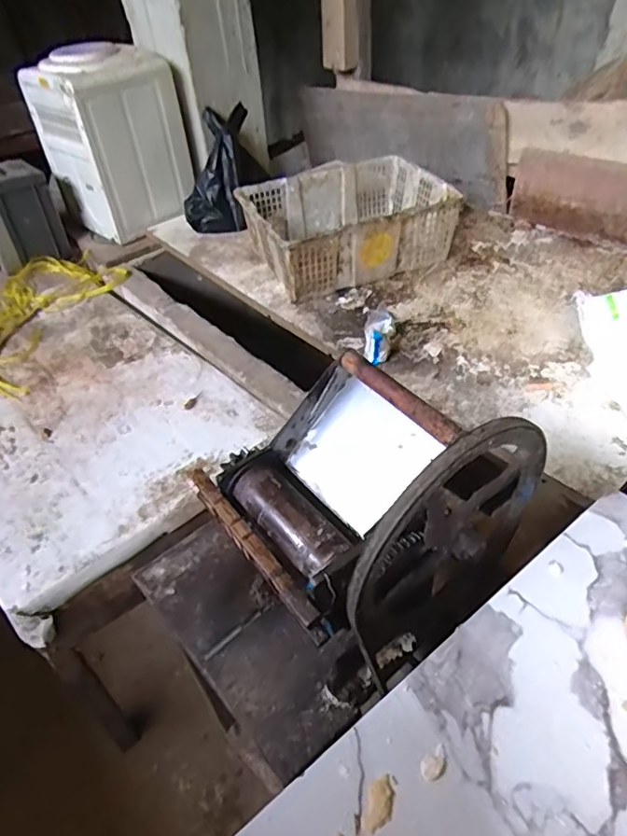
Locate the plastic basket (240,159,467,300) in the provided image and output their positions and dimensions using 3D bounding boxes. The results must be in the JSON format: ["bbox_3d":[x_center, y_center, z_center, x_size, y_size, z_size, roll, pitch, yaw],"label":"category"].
[{"bbox_3d":[0.086,-0.484,1.380,0.466,0.183,0.341,-19,45,-14],"label":"plastic basket"}]

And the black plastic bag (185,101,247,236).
[{"bbox_3d":[-0.268,-0.691,1.513,0.170,0.343,0.119,16,14,24],"label":"black plastic bag"}]

